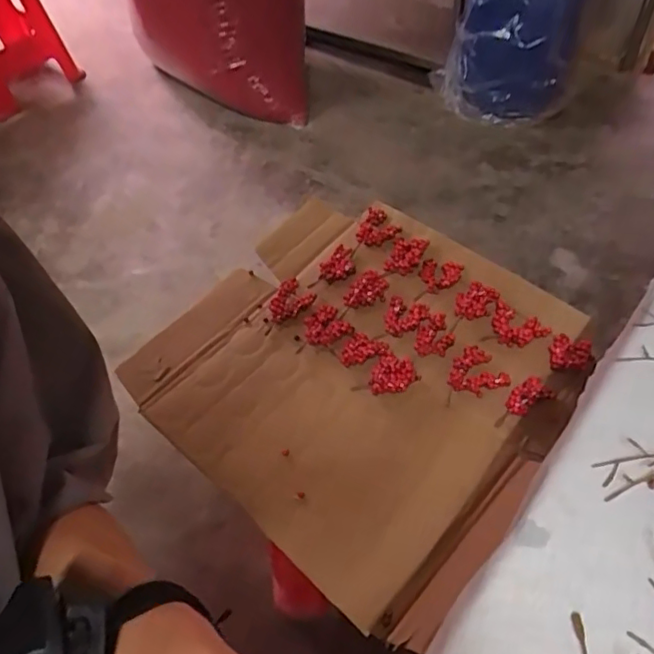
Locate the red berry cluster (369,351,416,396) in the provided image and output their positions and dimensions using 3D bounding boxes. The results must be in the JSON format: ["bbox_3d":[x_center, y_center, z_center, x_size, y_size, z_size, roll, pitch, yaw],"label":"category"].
[{"bbox_3d":[0.082,0.057,0.737,0.056,0.017,0.053,-4,51,1],"label":"red berry cluster"}]

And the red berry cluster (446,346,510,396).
[{"bbox_3d":[0.191,0.056,0.730,0.069,0.016,0.059,15,54,16],"label":"red berry cluster"}]

